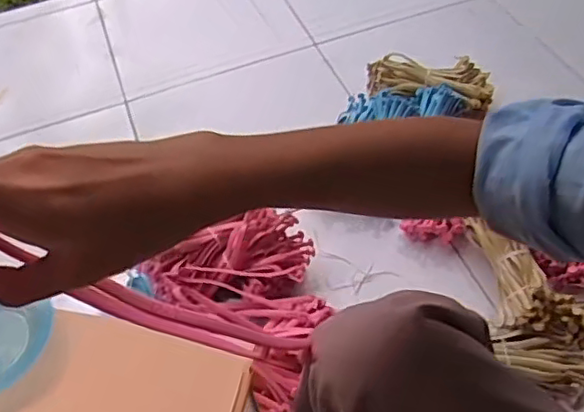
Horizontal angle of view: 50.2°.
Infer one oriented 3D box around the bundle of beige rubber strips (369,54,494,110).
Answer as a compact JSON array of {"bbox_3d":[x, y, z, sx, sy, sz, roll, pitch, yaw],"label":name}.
[{"bbox_3d":[0.239,-0.220,1.107,0.229,0.059,0.077,13,53,17],"label":"bundle of beige rubber strips"}]

